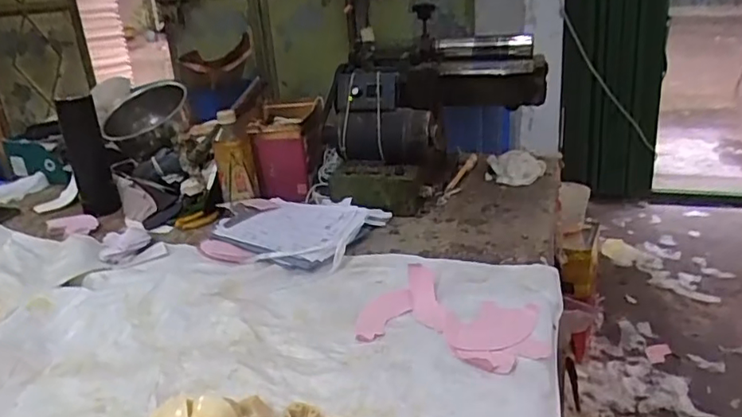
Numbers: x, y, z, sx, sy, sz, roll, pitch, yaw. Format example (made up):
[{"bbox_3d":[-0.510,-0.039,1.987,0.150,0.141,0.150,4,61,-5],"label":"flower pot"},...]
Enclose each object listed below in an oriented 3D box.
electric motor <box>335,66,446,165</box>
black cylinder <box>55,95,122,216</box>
[{"bbox_3d":[0.029,-0.150,0.977,0.169,0.165,0.144,-4,22,1],"label":"electric motor"},{"bbox_3d":[-0.513,-0.095,1.053,0.065,0.216,0.056,-15,26,-27],"label":"black cylinder"}]

